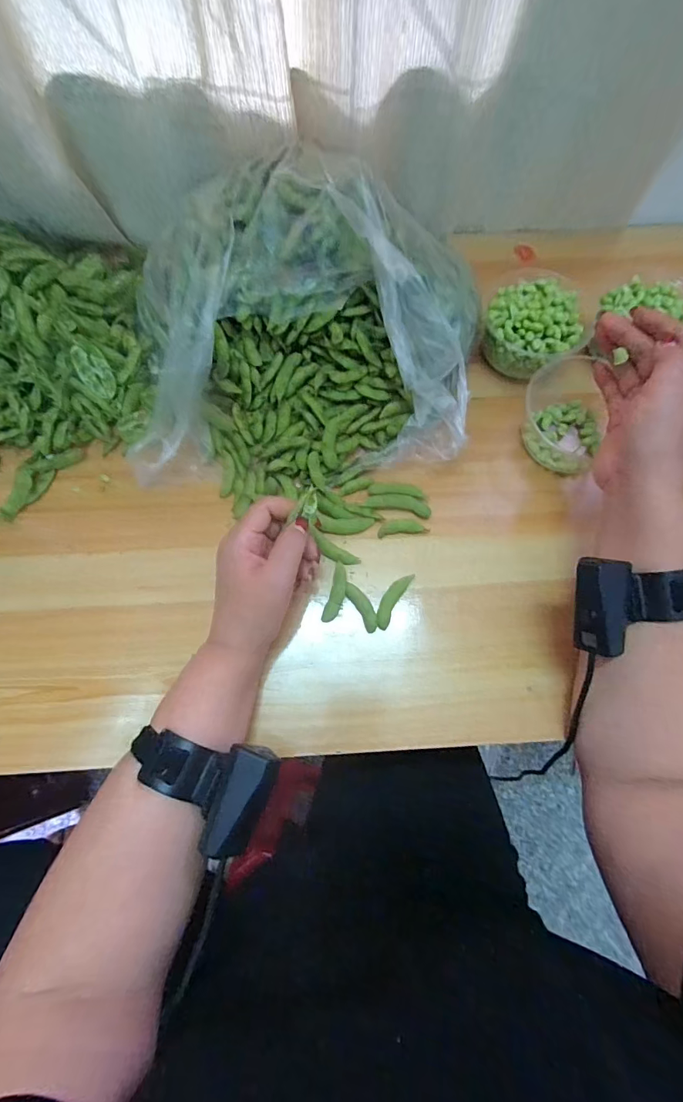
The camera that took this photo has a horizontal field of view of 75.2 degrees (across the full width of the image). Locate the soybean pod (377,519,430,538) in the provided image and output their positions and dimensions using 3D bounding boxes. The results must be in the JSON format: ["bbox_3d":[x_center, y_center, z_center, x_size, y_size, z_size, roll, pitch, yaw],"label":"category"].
[{"bbox_3d":[0.059,-0.023,0.425,0.047,0.005,0.015,-6,71,-2],"label":"soybean pod"}]

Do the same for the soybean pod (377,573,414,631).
[{"bbox_3d":[0.047,0.044,0.403,0.015,0.006,0.056,28,73,9],"label":"soybean pod"}]

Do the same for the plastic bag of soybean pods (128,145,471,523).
[{"bbox_3d":[-0.042,-0.220,0.423,0.340,0.100,0.295,-12,71,-5],"label":"plastic bag of soybean pods"}]

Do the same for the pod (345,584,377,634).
[{"bbox_3d":[0.019,0.050,0.396,0.015,0.006,0.048,-29,90,-10],"label":"pod"}]

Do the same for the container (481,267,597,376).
[{"bbox_3d":[0.200,-0.236,0.462,0.105,0.050,0.105,0,71,0],"label":"container"}]

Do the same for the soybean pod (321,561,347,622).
[{"bbox_3d":[-0.004,0.038,0.401,0.014,0.009,0.054,15,71,5],"label":"soybean pod"}]

